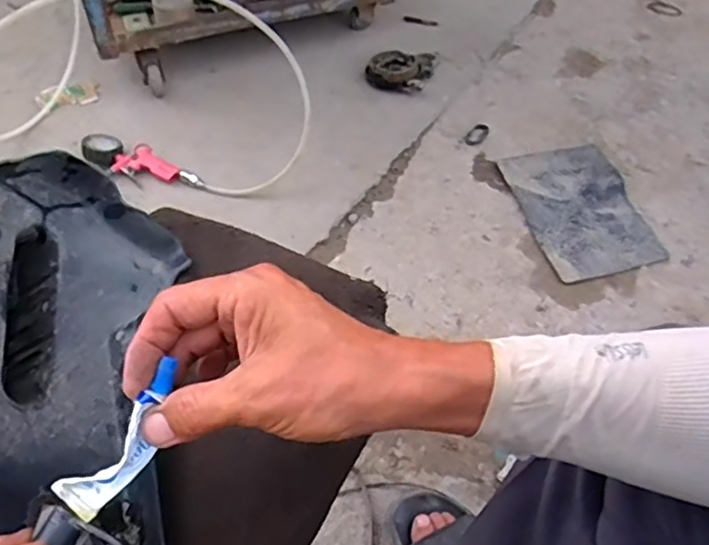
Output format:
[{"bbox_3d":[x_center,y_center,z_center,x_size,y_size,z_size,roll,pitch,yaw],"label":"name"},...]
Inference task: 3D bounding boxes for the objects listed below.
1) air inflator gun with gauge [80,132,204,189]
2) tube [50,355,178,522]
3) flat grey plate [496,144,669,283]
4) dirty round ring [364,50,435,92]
[{"bbox_3d":[-0.411,-0.204,1.158,0.237,0.040,0.090,27,58,15],"label":"air inflator gun with gauge"},{"bbox_3d":[-0.111,0.081,0.295,0.022,0.023,0.086,34,93,19],"label":"tube"},{"bbox_3d":[0.426,-0.125,1.136,0.216,0.029,0.290,-12,57,-12],"label":"flat grey plate"},{"bbox_3d":[0.097,-0.440,1.317,0.139,0.034,0.117,8,53,4],"label":"dirty round ring"}]

